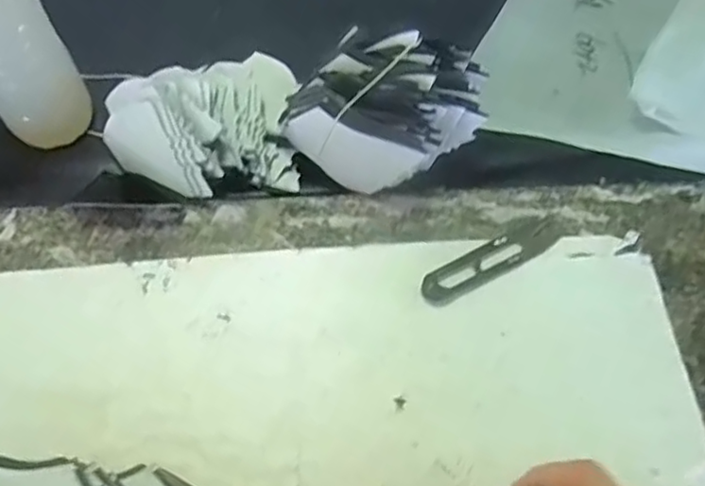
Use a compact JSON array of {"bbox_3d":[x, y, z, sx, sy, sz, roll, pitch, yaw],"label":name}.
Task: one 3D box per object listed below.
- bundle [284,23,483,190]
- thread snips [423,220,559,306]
[{"bbox_3d":[0.029,-0.091,0.458,0.110,0.067,0.116,37,64,20],"label":"bundle"},{"bbox_3d":[0.091,0.010,0.431,0.105,0.005,0.024,-27,62,-17],"label":"thread snips"}]

